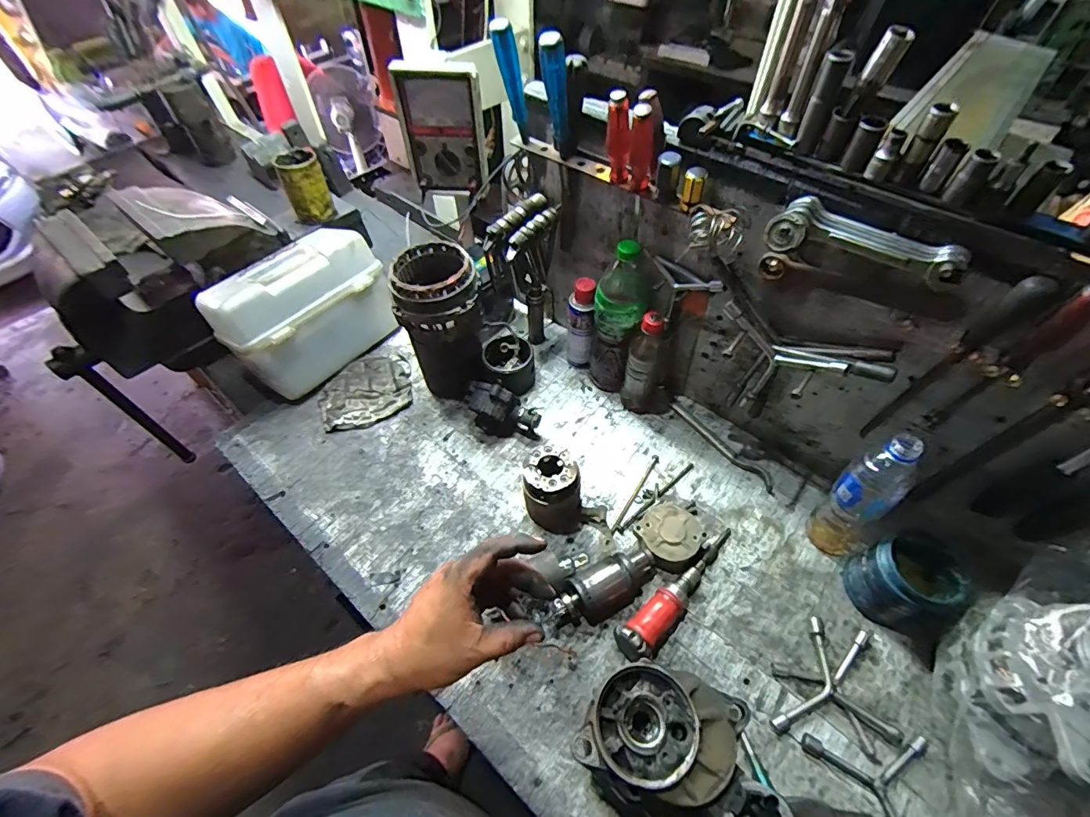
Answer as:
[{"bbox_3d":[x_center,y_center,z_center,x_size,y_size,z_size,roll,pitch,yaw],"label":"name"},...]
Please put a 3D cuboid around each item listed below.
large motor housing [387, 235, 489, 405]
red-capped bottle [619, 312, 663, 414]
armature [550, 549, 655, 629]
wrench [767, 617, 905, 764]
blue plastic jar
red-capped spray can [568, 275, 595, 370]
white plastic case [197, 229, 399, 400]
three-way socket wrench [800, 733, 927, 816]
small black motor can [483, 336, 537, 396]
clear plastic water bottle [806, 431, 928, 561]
[{"bbox_3d":[-0.160,-0.134,0.757,0.124,0.233,0.126,-14,54,-8],"label":"large motor housing"},{"bbox_3d":[0.153,-0.071,0.728,0.053,0.192,0.058,11,55,10],"label":"red-capped bottle"},{"bbox_3d":[0.077,0.231,0.601,0.146,0.050,0.051,-26,57,-16],"label":"armature"},{"bbox_3d":[0.334,0.318,0.540,0.128,0.023,0.128,10,55,10],"label":"wrench"},{"bbox_3d":[0.440,0.209,0.572,0.086,0.099,0.087,-1,54,2],"label":"blue plastic jar"},{"bbox_3d":[0.060,-0.135,0.791,0.044,0.176,0.045,-1,54,1],"label":"red-capped spray can"},{"bbox_3d":[-0.418,-0.173,0.825,0.270,0.185,0.147,-39,61,-23],"label":"white plastic case"},{"bbox_3d":[0.349,0.410,0.477,0.127,0.015,0.119,0,54,2],"label":"three-way socket wrench"},{"bbox_3d":[-0.058,-0.074,0.813,0.084,0.074,0.091,-1,54,2],"label":"small black motor can"},{"bbox_3d":[0.397,0.112,0.577,0.060,0.214,0.073,-26,57,-16],"label":"clear plastic water bottle"}]

